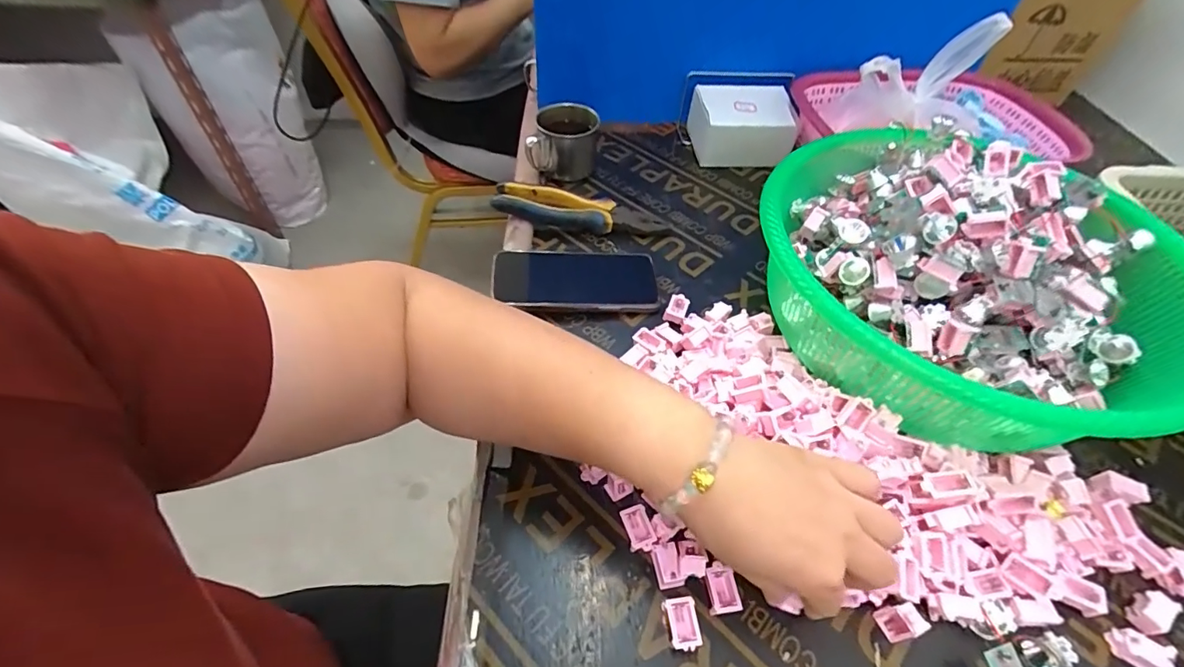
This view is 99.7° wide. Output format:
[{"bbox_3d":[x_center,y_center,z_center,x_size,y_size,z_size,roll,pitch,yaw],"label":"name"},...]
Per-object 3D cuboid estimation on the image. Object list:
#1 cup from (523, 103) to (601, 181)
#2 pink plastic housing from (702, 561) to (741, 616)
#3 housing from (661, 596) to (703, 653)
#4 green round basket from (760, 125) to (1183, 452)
[{"bbox_3d":[-0.035,-0.235,0.620,0.079,0.070,0.084,1,51,-1],"label":"cup"},{"bbox_3d":[0.084,0.169,0.328,0.020,0.016,0.026,-8,51,-8],"label":"pink plastic housing"},{"bbox_3d":[0.057,0.184,0.315,0.019,0.014,0.028,-5,51,-6],"label":"housing"},{"bbox_3d":[0.302,-0.039,0.430,0.308,0.139,0.310,1,51,-1],"label":"green round basket"}]

